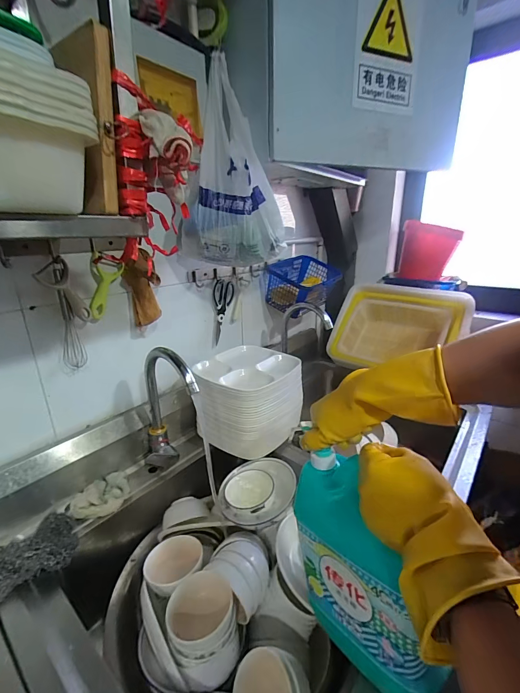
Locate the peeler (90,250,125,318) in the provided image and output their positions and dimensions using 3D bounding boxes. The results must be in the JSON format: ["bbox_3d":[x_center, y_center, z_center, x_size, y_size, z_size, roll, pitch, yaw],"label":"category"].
[{"bbox_3d":[-0.335,-0.128,0.693,0.066,0.133,0.018,8,9,-45],"label":"peeler"}]

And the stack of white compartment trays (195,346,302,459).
[{"bbox_3d":[-0.025,0.138,0.890,0.267,0.188,0.275,4,21,14],"label":"stack of white compartment trays"}]

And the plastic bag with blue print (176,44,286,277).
[{"bbox_3d":[-0.076,-0.410,0.765,0.250,0.437,0.132,0,20,3],"label":"plastic bag with blue print"}]

